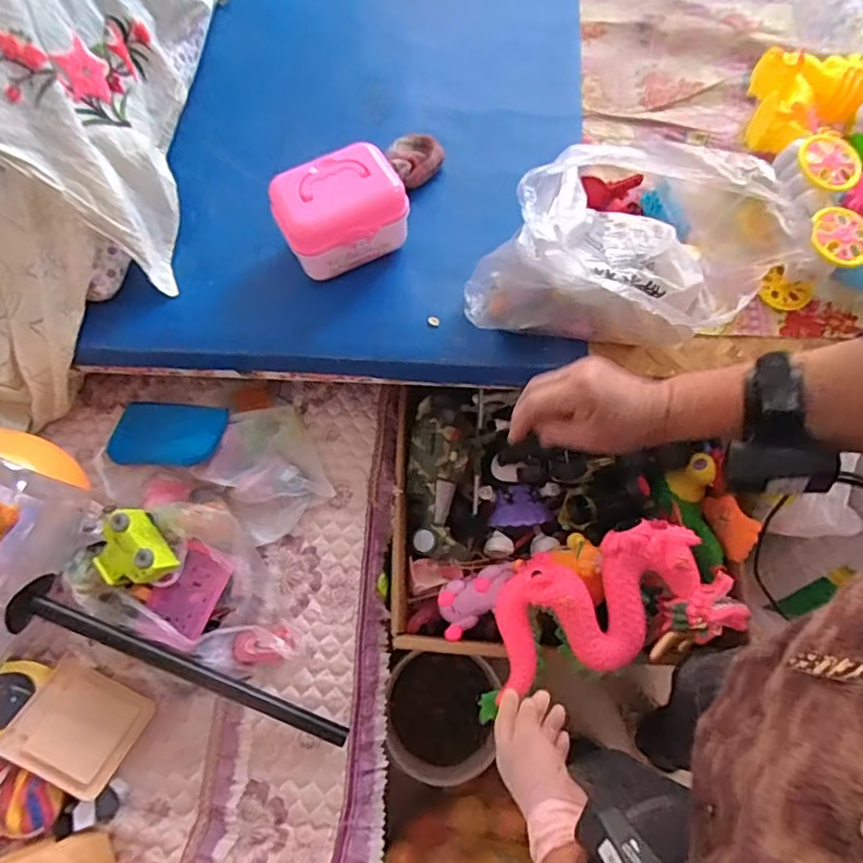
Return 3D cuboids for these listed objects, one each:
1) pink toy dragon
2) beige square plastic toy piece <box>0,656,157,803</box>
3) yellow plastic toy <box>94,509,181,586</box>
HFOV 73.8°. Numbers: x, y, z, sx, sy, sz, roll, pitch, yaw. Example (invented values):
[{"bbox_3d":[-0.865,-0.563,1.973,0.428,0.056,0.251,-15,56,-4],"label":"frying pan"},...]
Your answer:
[{"bbox_3d":[0.233,0.224,0.759,0.342,0.069,0.162,-16,71,-3],"label":"pink toy dragon"},{"bbox_3d":[-0.459,0.383,0.748,0.142,0.009,0.125,31,56,-5],"label":"beige square plastic toy piece"},{"bbox_3d":[-0.396,0.157,0.750,0.083,0.044,0.100,-36,73,-10],"label":"yellow plastic toy"}]

